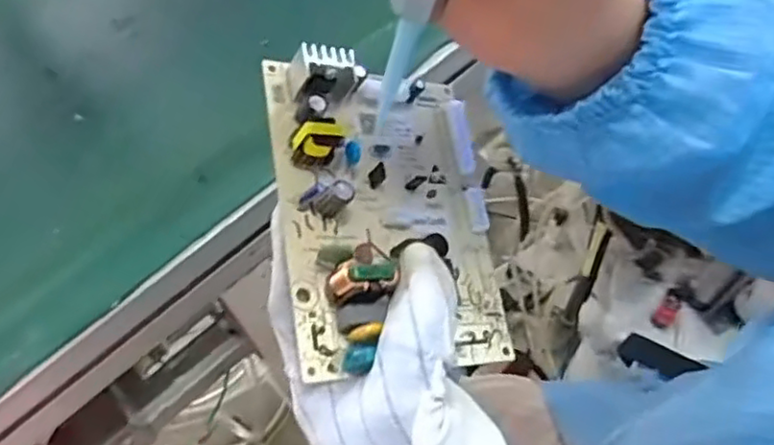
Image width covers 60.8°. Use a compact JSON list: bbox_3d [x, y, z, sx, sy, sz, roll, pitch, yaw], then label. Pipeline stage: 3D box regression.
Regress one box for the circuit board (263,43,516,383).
[{"bbox_3d":[0.007,-0.008,0.282,0.099,0.023,0.133,0,69,-29],"label":"circuit board"}]

